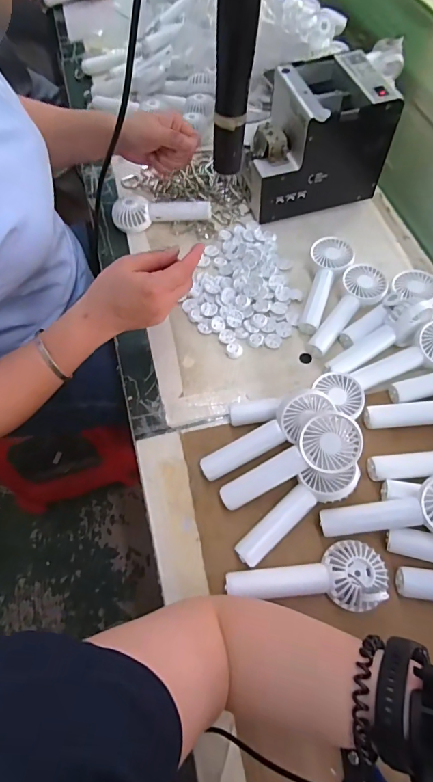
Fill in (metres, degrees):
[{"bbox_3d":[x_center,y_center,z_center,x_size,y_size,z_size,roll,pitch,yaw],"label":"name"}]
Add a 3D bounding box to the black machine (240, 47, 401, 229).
[{"bbox_3d":[0.126,-0.351,0.581,0.179,0.152,0.135,-17,63,-9],"label":"black machine"}]

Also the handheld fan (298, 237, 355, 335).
[{"bbox_3d":[0.142,-0.136,0.529,0.052,0.036,0.143,13,62,7],"label":"handheld fan"}]

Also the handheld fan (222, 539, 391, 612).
[{"bbox_3d":[0.082,0.170,0.362,0.140,0.046,0.056,-9,62,-4],"label":"handheld fan"}]

